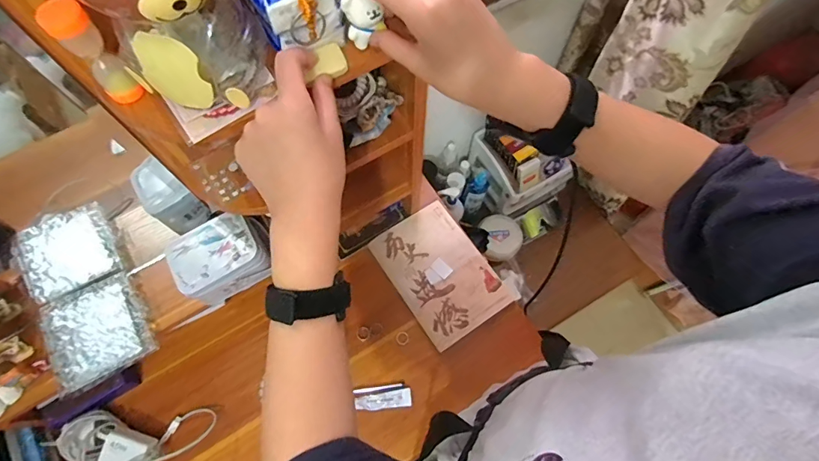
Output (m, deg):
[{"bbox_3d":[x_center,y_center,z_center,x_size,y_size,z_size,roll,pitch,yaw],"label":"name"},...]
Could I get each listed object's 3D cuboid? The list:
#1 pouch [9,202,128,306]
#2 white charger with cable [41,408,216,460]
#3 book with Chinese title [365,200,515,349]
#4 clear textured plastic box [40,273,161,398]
[{"bbox_3d":[-0.453,0.029,0.558,0.111,0.023,0.125,-29,72,-14],"label":"pouch"},{"bbox_3d":[-0.378,0.295,0.576,0.192,0.038,0.087,1,68,-2],"label":"white charger with cable"},{"bbox_3d":[0.049,0.069,0.686,0.147,0.024,0.206,-32,73,-15],"label":"book with Chinese title"},{"bbox_3d":[-0.388,0.125,0.521,0.107,0.022,0.114,-28,72,-13],"label":"clear textured plastic box"}]

